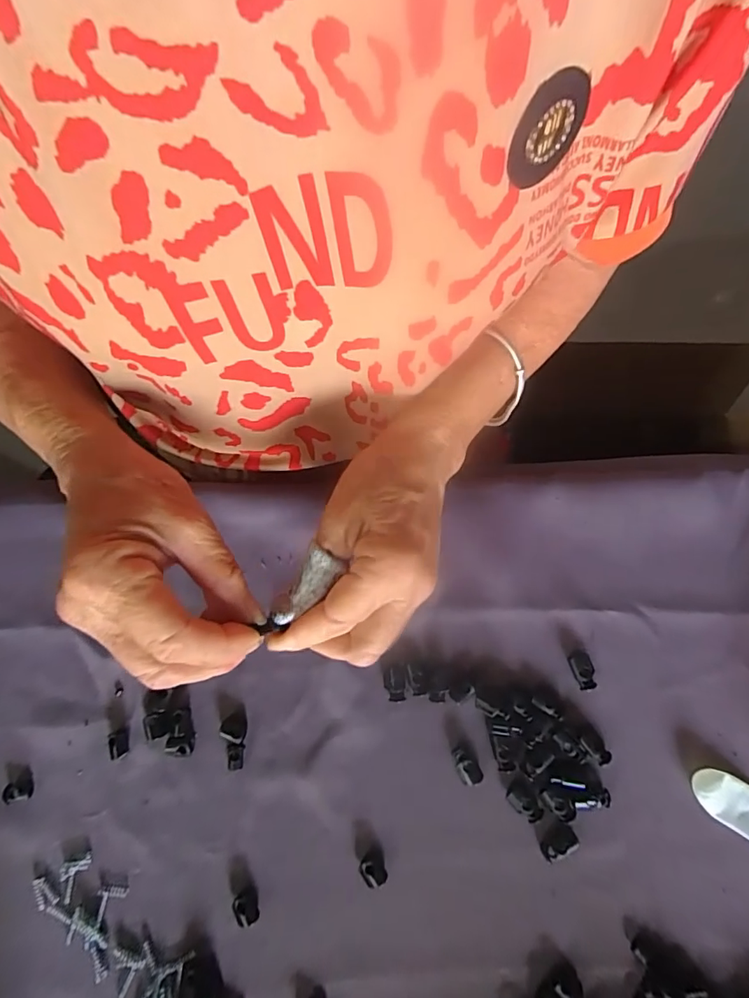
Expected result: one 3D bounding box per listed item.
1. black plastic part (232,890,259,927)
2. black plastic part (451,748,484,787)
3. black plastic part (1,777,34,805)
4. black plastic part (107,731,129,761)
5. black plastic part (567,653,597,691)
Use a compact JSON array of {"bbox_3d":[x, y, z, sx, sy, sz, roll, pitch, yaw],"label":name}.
[{"bbox_3d":[-0.070,0.223,0.262,0.013,0.006,0.014,-26,76,-5],"label":"black plastic part"},{"bbox_3d":[0.053,0.154,0.278,0.012,0.005,0.020,-24,76,-5],"label":"black plastic part"},{"bbox_3d":[-0.204,0.167,0.278,0.015,0.006,0.011,-14,75,-2],"label":"black plastic part"},{"bbox_3d":[-0.150,0.144,0.283,0.012,0.005,0.014,-14,75,-2],"label":"black plastic part"},{"bbox_3d":[0.124,0.103,0.289,0.013,0.006,0.021,-10,75,-1],"label":"black plastic part"}]

